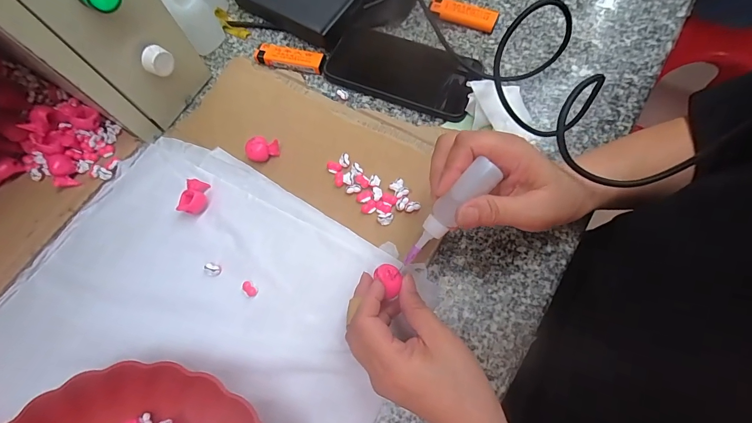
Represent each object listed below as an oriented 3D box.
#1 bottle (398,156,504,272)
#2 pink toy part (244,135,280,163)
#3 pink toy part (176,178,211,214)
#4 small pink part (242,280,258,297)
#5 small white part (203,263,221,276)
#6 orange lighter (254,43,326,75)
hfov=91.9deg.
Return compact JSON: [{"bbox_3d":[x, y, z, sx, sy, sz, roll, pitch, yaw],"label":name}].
[{"bbox_3d":[0.049,0.002,0.253,0.019,0.016,0.091,45,114,17],"label":"bottle"},{"bbox_3d":[-0.112,-0.061,0.361,0.028,0.022,0.022,7,70,6],"label":"pink toy part"},{"bbox_3d":[-0.169,-0.013,0.340,0.020,0.014,0.032,5,70,5],"label":"pink toy part"},{"bbox_3d":[-0.110,0.067,0.315,0.009,0.004,0.015,-42,73,-12],"label":"small pink part"},{"bbox_3d":[-0.147,0.051,0.323,0.016,0.005,0.011,20,71,10],"label":"small white part"},{"bbox_3d":[-0.099,-0.177,0.418,0.082,0.011,0.025,14,71,8],"label":"orange lighter"}]

